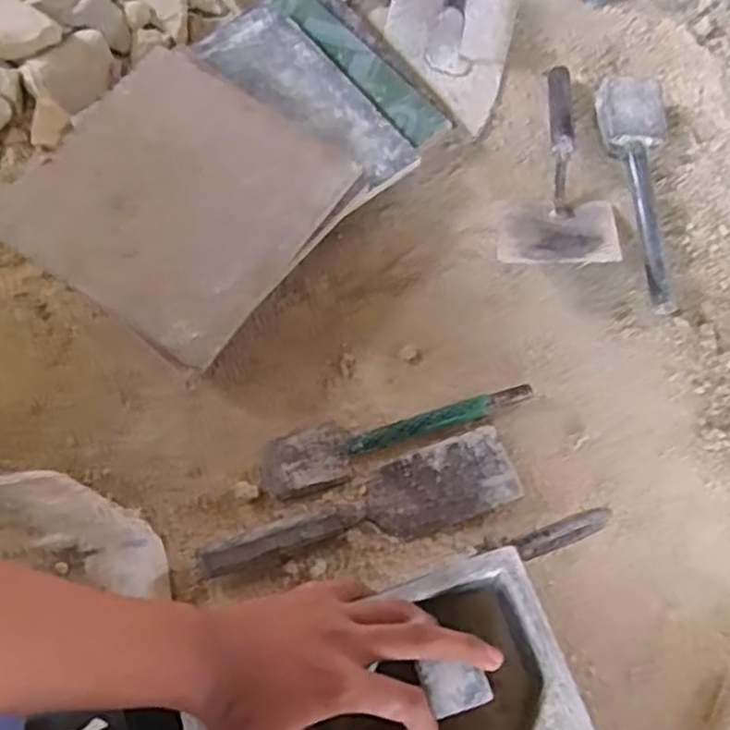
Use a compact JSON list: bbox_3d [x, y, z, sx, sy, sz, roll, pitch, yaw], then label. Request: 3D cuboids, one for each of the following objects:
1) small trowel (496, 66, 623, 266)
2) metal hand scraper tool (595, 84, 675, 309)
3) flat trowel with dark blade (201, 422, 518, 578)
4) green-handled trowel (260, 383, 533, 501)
[{"bbox_3d":[0.197,-0.201,0.722,0.107,0.054,0.273,9,66,7],"label":"small trowel"},{"bbox_3d":[0.268,-0.172,0.709,0.063,0.040,0.271,2,66,4],"label":"metal hand scraper tool"},{"bbox_3d":[-0.002,0.122,0.595,0.260,0.025,0.068,-20,66,-6],"label":"flat trowel with dark blade"},{"bbox_3d":[0.024,0.053,0.640,0.242,0.019,0.055,-21,66,-7],"label":"green-handled trowel"}]

